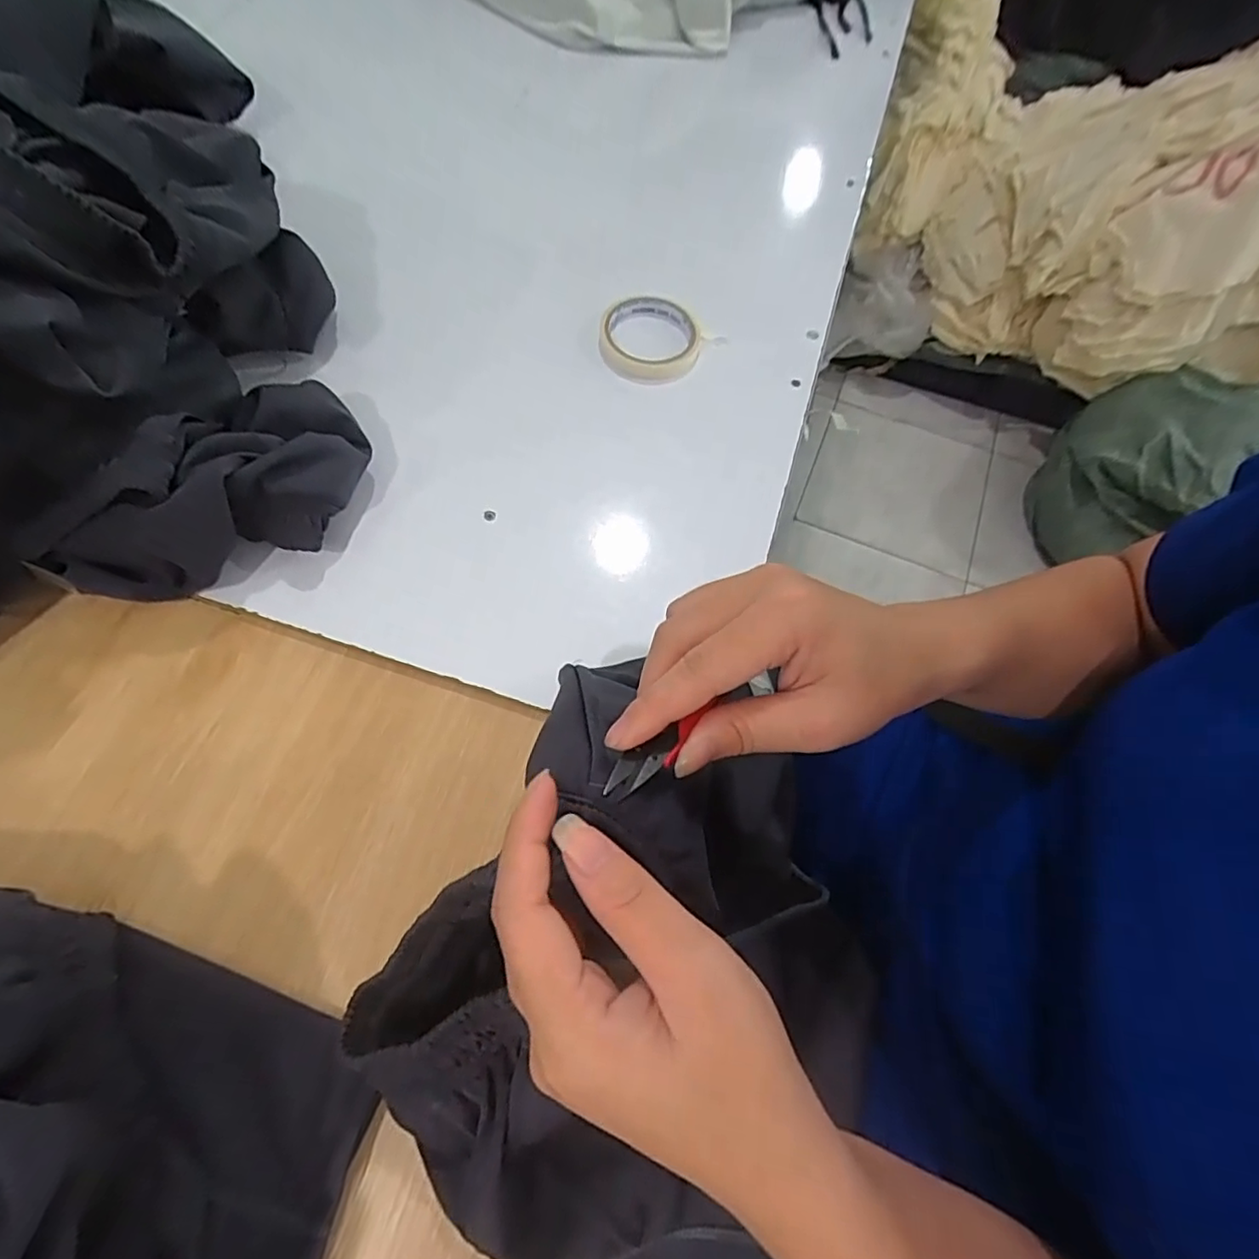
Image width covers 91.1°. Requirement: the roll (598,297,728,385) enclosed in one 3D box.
[{"bbox_3d":[0.020,-0.260,0.554,0.089,0.017,0.096,1,66,-3],"label":"roll"}]

